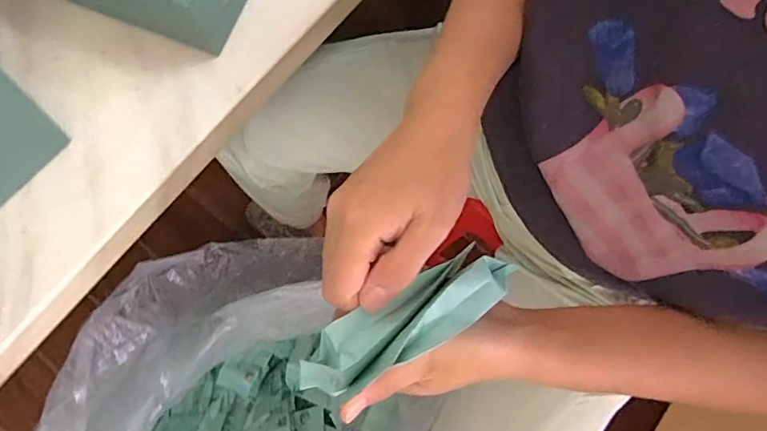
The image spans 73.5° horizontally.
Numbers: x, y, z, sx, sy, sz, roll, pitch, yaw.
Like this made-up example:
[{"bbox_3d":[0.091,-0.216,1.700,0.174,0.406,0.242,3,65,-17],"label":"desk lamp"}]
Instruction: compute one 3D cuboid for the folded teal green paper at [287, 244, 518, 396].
[{"bbox_3d":[0.014,0.053,0.270,0.134,0.019,0.033,-26,78,-22],"label":"folded teal green paper"}]

